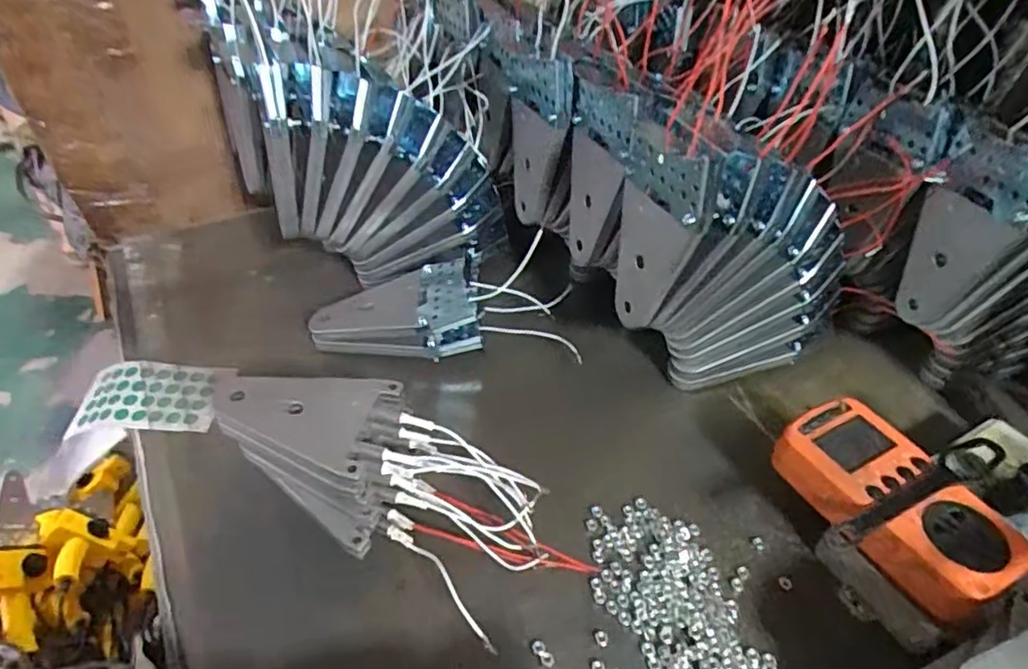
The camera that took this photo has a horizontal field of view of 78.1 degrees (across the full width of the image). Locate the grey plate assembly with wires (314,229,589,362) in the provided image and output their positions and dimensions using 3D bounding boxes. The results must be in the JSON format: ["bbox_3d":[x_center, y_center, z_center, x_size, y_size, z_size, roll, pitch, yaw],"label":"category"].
[{"bbox_3d":[-0.054,-0.019,0.485,0.201,0.072,0.072,-3,44,-5],"label":"grey plate assembly with wires"}]

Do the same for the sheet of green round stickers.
[{"bbox_3d":[-0.270,0.050,0.472,0.112,0.022,0.060,3,44,1],"label":"sheet of green round stickers"}]

